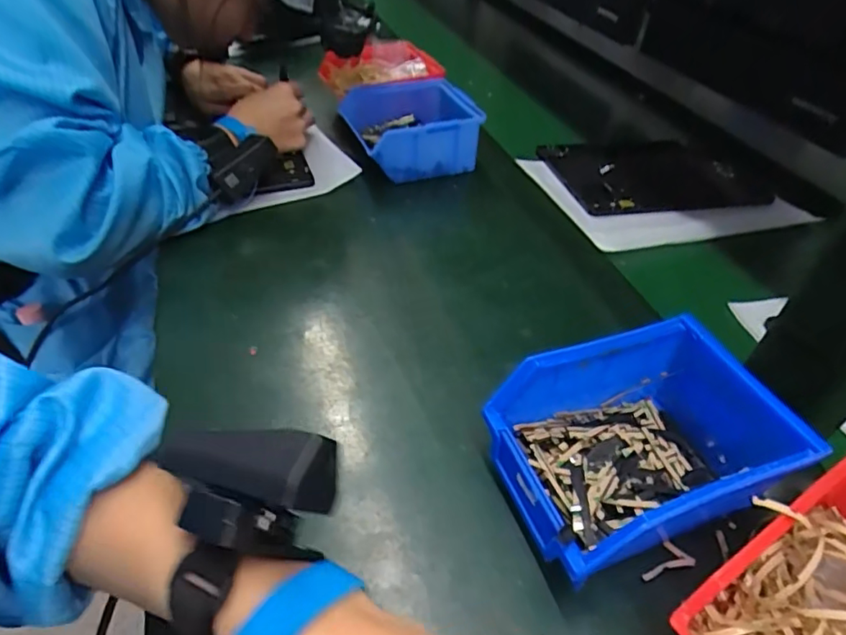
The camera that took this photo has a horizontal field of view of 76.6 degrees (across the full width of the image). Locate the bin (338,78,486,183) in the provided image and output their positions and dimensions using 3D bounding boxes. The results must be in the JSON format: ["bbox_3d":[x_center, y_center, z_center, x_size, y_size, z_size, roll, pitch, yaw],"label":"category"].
[{"bbox_3d":[-0.017,-0.212,0.612,0.123,0.073,0.130,-14,46,-19],"label":"bin"}]

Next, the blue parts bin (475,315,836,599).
[{"bbox_3d":[0.120,0.074,0.305,0.141,0.076,0.103,-12,45,-17],"label":"blue parts bin"}]

